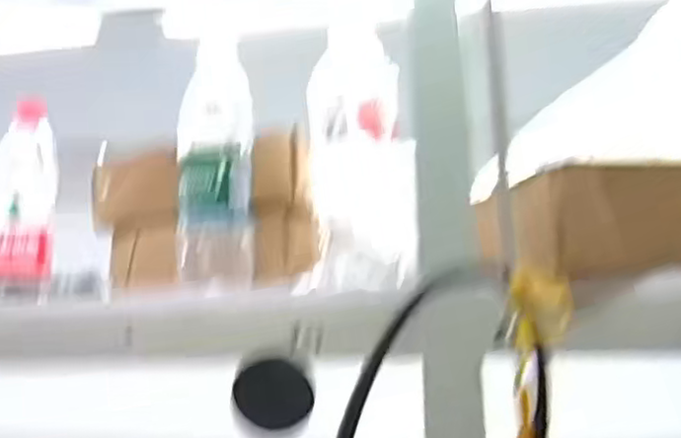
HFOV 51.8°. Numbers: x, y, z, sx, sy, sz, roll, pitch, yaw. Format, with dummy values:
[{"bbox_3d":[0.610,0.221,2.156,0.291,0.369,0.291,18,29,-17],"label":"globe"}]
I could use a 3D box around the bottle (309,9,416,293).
[{"bbox_3d":[0.017,-0.060,0.554,0.081,0.207,0.057,-1,-10,0],"label":"bottle"}]

